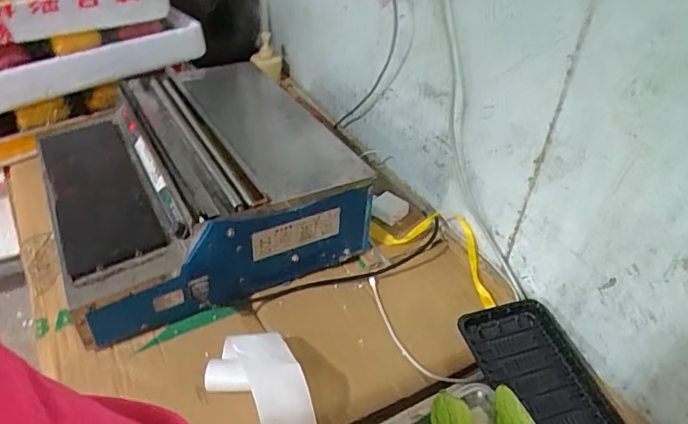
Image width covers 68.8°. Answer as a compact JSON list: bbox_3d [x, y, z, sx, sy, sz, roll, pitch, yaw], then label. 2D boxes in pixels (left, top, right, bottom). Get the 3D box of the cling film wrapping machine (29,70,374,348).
[{"bbox_3d":[-0.255,-0.076,0.854,0.430,0.162,0.493,-18,43,-24],"label":"cling film wrapping machine"}]

